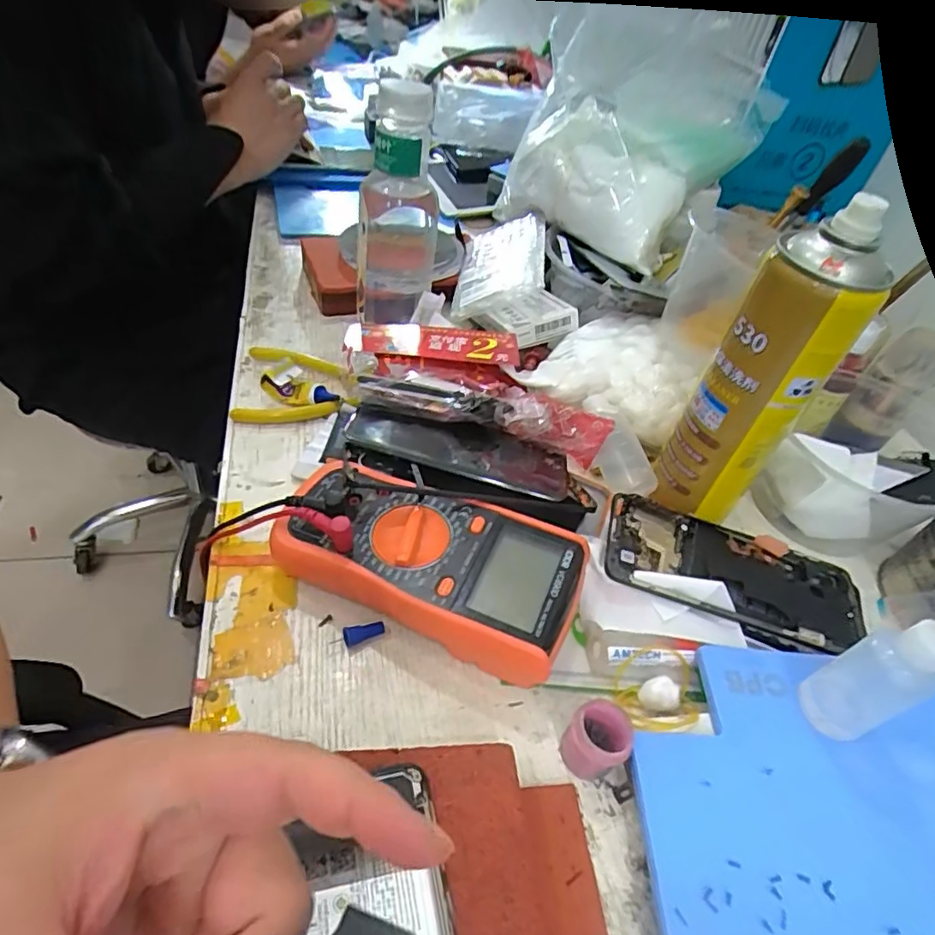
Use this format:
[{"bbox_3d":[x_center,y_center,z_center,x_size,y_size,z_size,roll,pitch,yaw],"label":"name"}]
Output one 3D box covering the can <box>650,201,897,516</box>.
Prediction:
[{"bbox_3d":[0.177,-0.053,0.364,0.059,0.196,0.056,6,45,-6],"label":"can"}]

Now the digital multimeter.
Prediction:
[{"bbox_3d":[-0.026,0.054,0.353,0.178,0.048,0.087,21,46,11],"label":"digital multimeter"}]

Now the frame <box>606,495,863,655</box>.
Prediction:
[{"bbox_3d":[0.171,0.069,0.383,0.163,0.012,0.081,21,42,8],"label":"frame"}]

